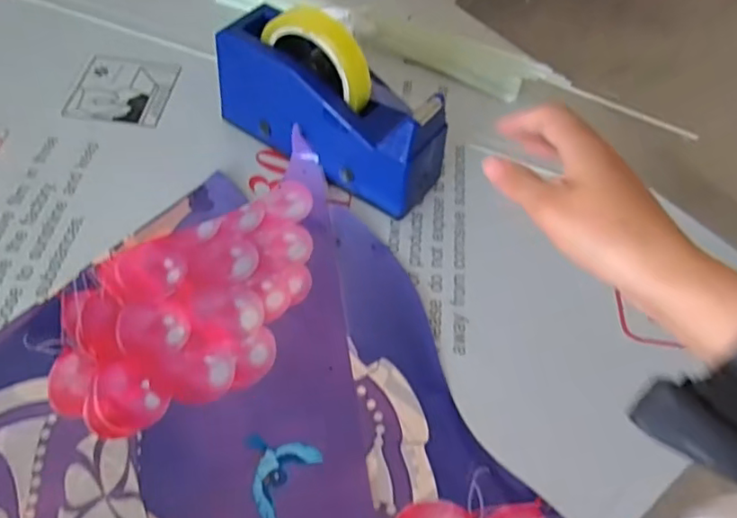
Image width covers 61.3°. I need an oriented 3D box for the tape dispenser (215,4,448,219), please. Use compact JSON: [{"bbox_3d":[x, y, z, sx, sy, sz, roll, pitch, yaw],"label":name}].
[{"bbox_3d":[-0.034,-0.137,0.525,0.204,0.118,0.071,29,56,15],"label":"tape dispenser"}]

